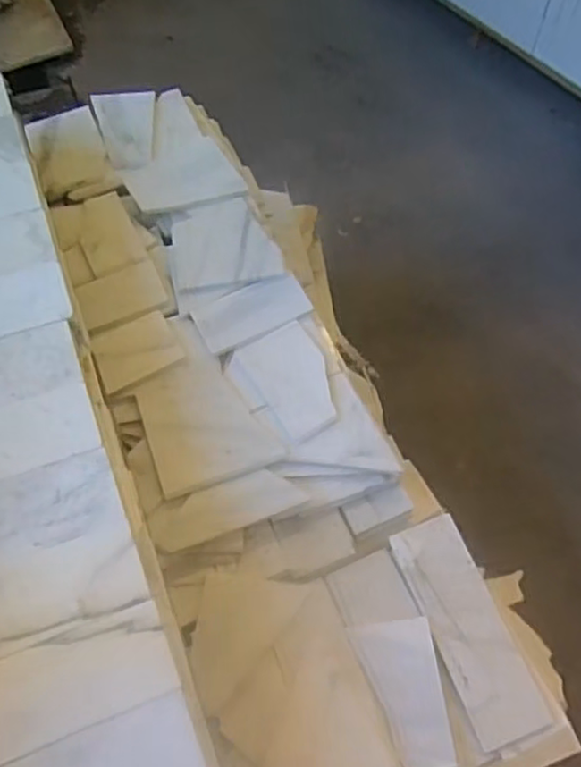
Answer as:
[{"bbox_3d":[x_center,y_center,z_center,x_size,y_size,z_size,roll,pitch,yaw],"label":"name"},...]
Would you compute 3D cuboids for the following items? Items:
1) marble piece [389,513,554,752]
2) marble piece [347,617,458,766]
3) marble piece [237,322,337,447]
[{"bbox_3d":[0.184,0.251,0.711,0.076,0.013,0.221,-19,66,-9],"label":"marble piece"},{"bbox_3d":[0.114,0.311,0.687,0.076,0.014,0.138,-8,65,-4],"label":"marble piece"},{"bbox_3d":[0.007,-0.005,0.807,0.086,0.008,0.138,-28,68,-13],"label":"marble piece"}]

